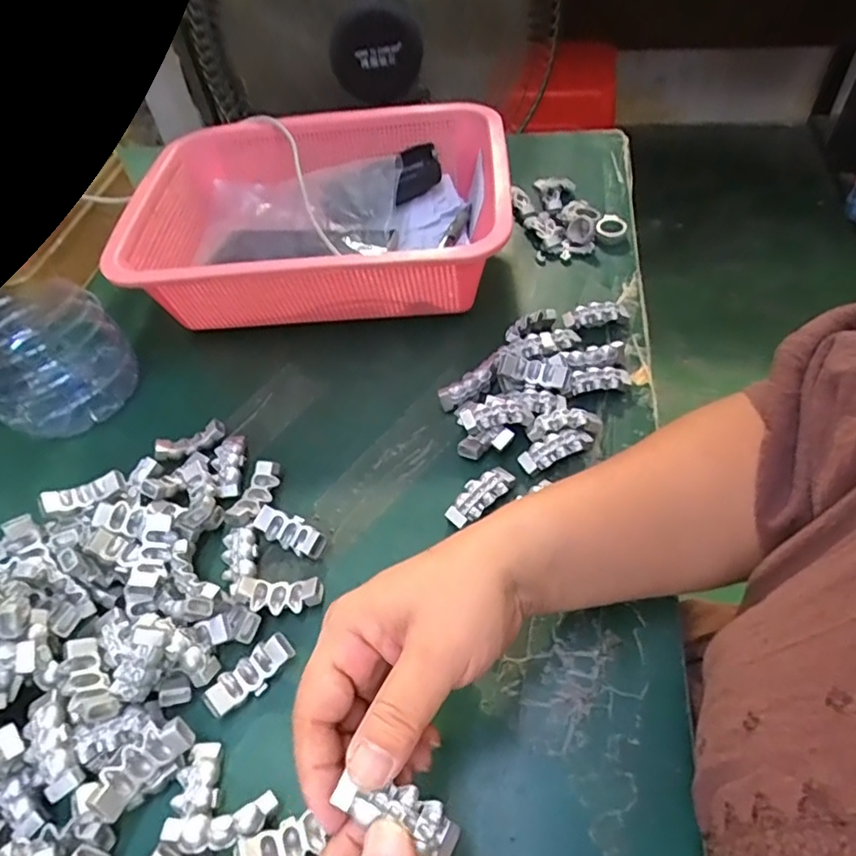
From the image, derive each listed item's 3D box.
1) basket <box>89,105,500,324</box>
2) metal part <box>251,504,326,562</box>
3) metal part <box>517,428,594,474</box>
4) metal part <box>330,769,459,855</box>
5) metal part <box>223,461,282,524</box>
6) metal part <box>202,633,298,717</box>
[{"bbox_3d":[-0.088,-0.183,0.498,0.303,0.080,0.228,-1,51,7],"label":"basket"},{"bbox_3d":[-0.083,0.063,0.362,0.046,0.012,0.018,20,56,22],"label":"metal part"},{"bbox_3d":[0.081,0.012,0.376,0.048,0.006,0.018,-24,52,-13],"label":"metal part"},{"bbox_3d":[-0.009,0.139,0.214,0.047,0.010,0.018,28,59,-6],"label":"metal part"},{"bbox_3d":[-0.110,0.042,0.379,0.019,0.008,0.046,13,54,17],"label":"metal part"},{"bbox_3d":[-0.093,0.128,0.310,0.048,0.010,0.019,-33,54,-19],"label":"metal part"}]

